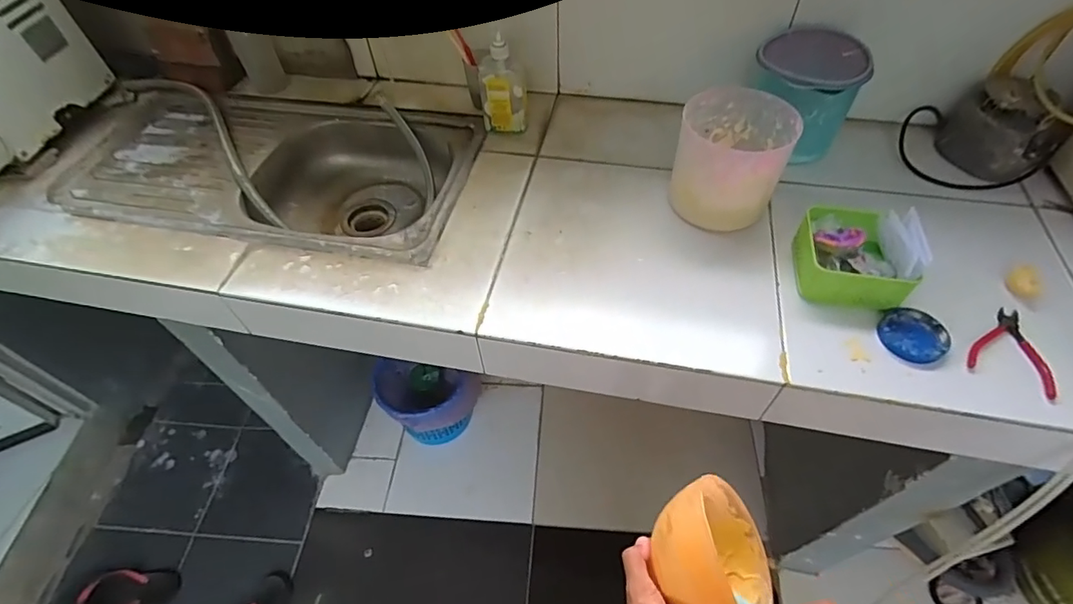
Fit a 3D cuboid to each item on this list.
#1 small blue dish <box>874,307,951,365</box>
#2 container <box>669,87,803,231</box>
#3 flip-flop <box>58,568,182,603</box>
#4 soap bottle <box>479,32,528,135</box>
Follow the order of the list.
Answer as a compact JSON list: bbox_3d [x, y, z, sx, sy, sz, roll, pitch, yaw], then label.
[{"bbox_3d":[0.492,0.042,0.669,0.080,0.020,0.080,-1,53,2],"label":"small blue dish"},{"bbox_3d":[0.295,-0.210,0.792,0.155,0.153,0.175,19,56,16],"label":"container"},{"bbox_3d":[-1.046,0.721,1.269,0.282,0.033,0.107,-9,53,-4],"label":"flip-flop"},{"bbox_3d":[-0.062,-0.393,0.928,0.085,0.154,0.069,-6,53,-2],"label":"soap bottle"}]

